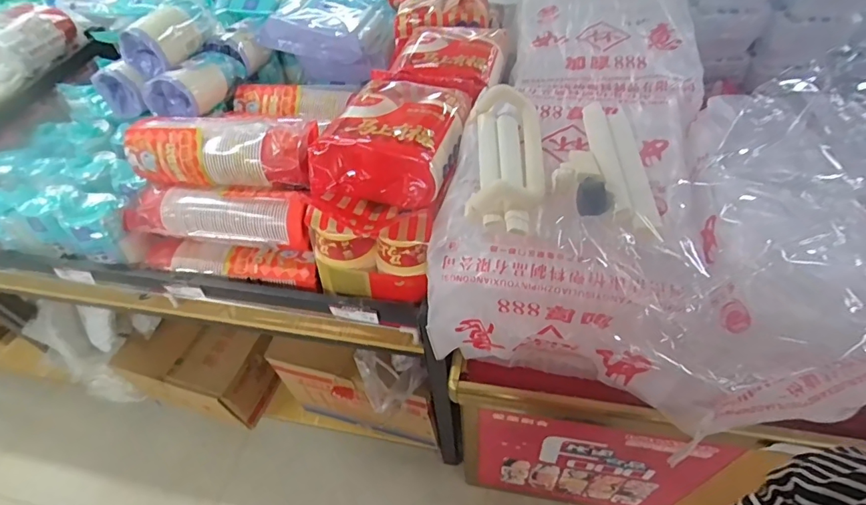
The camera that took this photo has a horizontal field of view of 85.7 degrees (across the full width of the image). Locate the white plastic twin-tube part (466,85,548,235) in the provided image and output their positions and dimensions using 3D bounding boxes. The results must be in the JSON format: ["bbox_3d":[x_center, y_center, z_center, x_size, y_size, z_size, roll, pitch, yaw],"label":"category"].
[{"bbox_3d":[0.115,-0.151,0.731,0.115,0.052,0.298,2,51,7],"label":"white plastic twin-tube part"}]

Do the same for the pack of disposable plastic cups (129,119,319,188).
[{"bbox_3d":[-0.418,-0.207,0.927,0.388,0.097,0.120,3,51,8],"label":"pack of disposable plastic cups"}]

